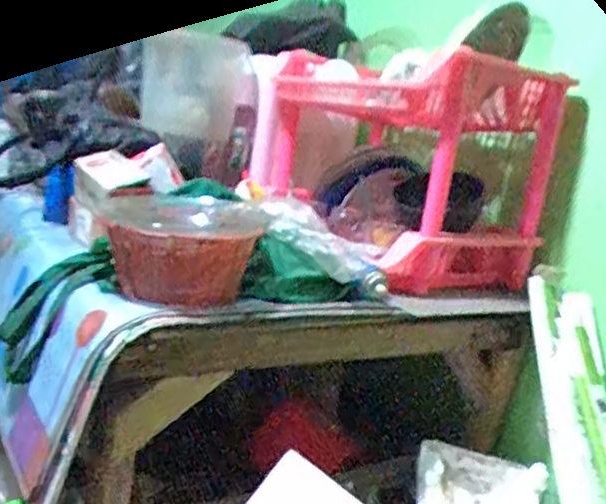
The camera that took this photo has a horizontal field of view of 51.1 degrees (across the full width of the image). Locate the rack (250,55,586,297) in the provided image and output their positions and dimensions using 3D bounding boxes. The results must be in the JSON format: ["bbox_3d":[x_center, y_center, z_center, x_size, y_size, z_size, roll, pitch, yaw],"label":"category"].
[{"bbox_3d":[0.153,-0.155,1.118,0.316,0.341,0.481,0,12,-36],"label":"rack"}]

